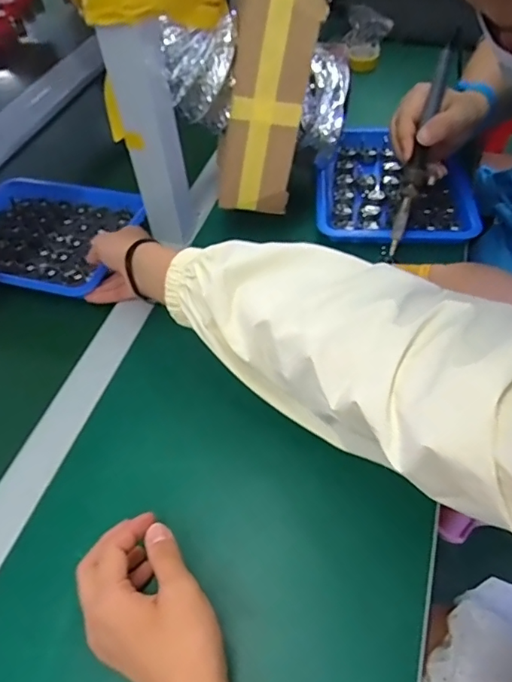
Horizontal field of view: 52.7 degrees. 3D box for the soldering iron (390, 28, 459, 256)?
[{"bbox_3d":[0.171,-0.200,0.531,0.022,0.023,0.223,16,92,16],"label":"soldering iron"}]

